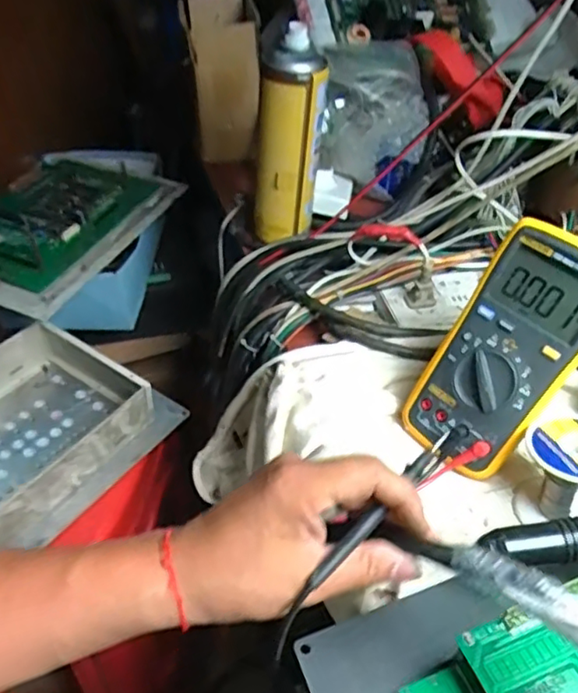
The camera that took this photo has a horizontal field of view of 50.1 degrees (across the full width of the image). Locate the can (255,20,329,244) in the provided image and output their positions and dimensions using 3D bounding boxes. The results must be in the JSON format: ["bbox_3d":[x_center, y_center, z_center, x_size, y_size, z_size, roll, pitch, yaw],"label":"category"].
[{"bbox_3d":[-0.001,-0.197,0.613,0.063,0.193,0.051,4,44,0],"label":"can"}]

